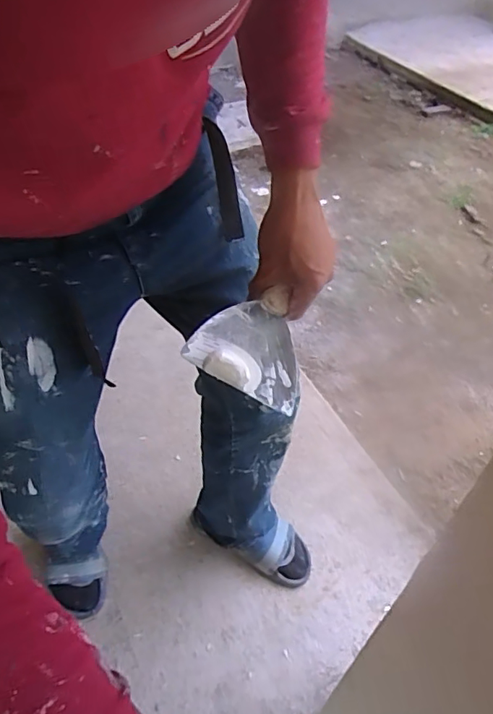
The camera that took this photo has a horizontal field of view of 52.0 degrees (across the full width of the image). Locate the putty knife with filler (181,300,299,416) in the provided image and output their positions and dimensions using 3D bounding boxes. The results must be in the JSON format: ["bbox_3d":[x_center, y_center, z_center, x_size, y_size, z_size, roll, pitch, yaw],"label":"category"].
[{"bbox_3d":[0.007,-0.008,0.541,0.134,0.015,0.091,29,71,-23],"label":"putty knife with filler"}]

